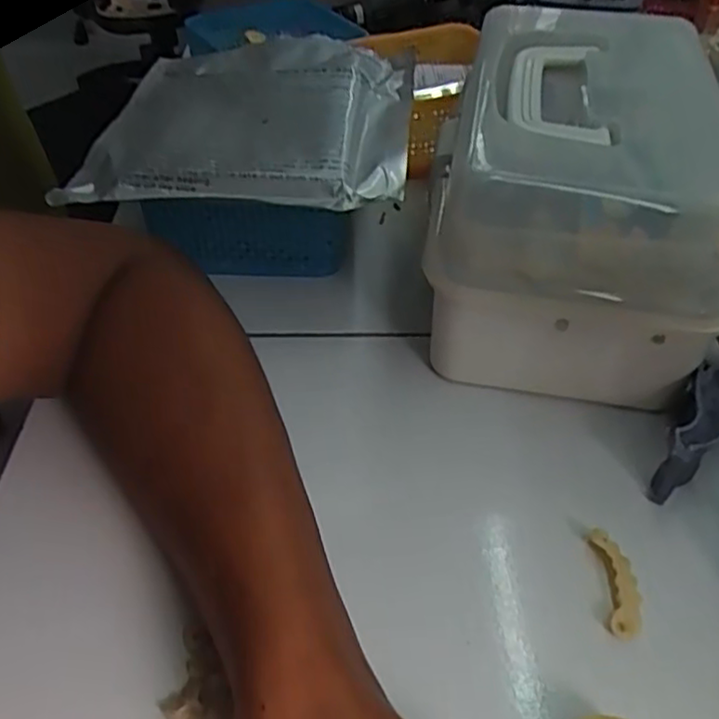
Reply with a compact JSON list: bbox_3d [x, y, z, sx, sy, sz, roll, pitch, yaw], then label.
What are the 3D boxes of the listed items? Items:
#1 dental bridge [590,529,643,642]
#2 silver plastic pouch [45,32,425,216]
[{"bbox_3d":[0.113,0.098,0.305,0.014,0.009,0.046,1,45,0],"label":"dental bridge"},{"bbox_3d":[-0.066,-0.153,0.437,0.199,0.031,0.169,0,45,-1],"label":"silver plastic pouch"}]

